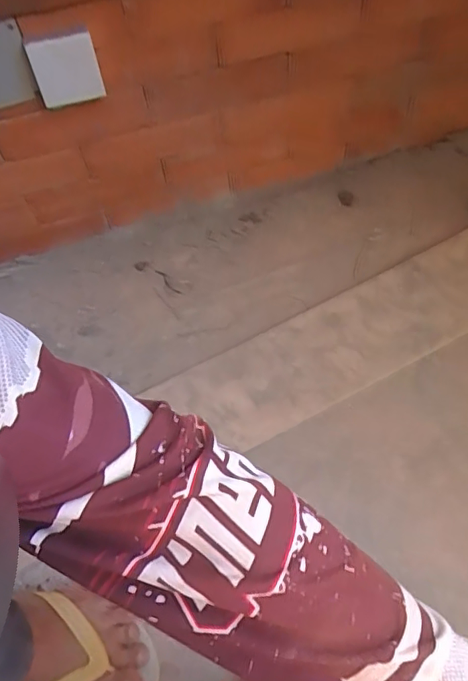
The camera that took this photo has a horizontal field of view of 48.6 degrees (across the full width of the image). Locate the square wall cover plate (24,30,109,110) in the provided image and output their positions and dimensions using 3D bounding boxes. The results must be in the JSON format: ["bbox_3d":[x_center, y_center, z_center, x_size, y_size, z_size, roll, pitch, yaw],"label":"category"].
[{"bbox_3d":[-0.224,-0.358,0.689,0.084,0.082,0.013,-13,41,-3],"label":"square wall cover plate"}]

